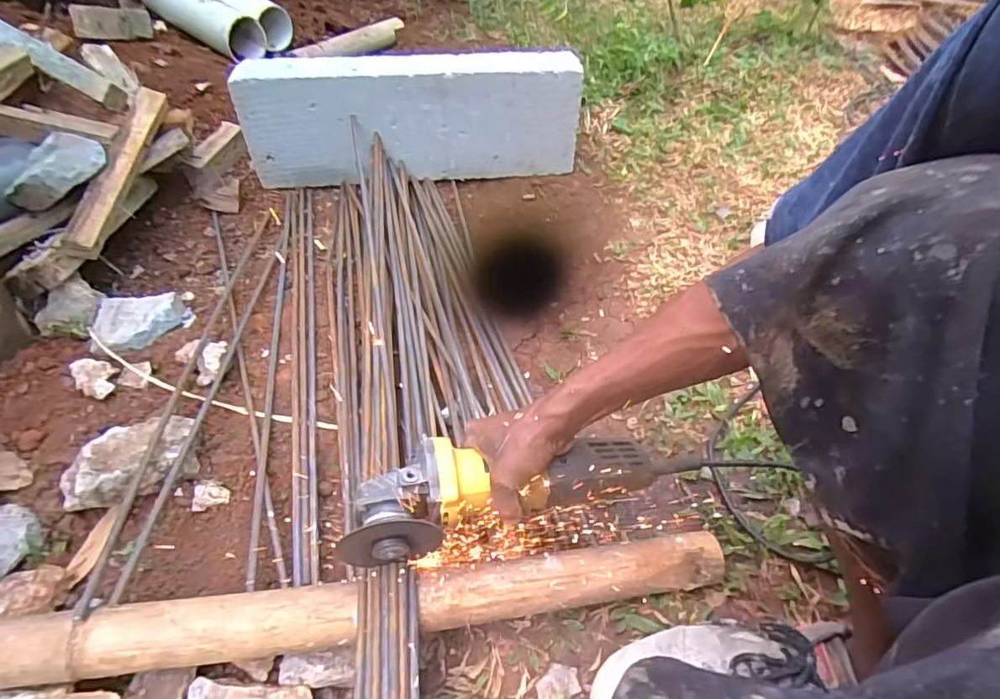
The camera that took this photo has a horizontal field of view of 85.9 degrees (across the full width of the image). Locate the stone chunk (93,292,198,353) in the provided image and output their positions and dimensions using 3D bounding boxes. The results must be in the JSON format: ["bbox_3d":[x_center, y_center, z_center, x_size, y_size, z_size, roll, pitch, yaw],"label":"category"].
[{"bbox_3d":[-0.487,-0.037,0.734,0.110,0.034,0.098,-13,50,-21],"label":"stone chunk"}]

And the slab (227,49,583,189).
[{"bbox_3d":[-0.152,-0.409,0.953,0.581,0.213,0.093,-1,47,-11],"label":"slab"}]

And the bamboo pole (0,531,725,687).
[{"bbox_3d":[-0.108,0.212,0.449,0.572,0.047,0.057,-2,47,-12],"label":"bamboo pole"}]

